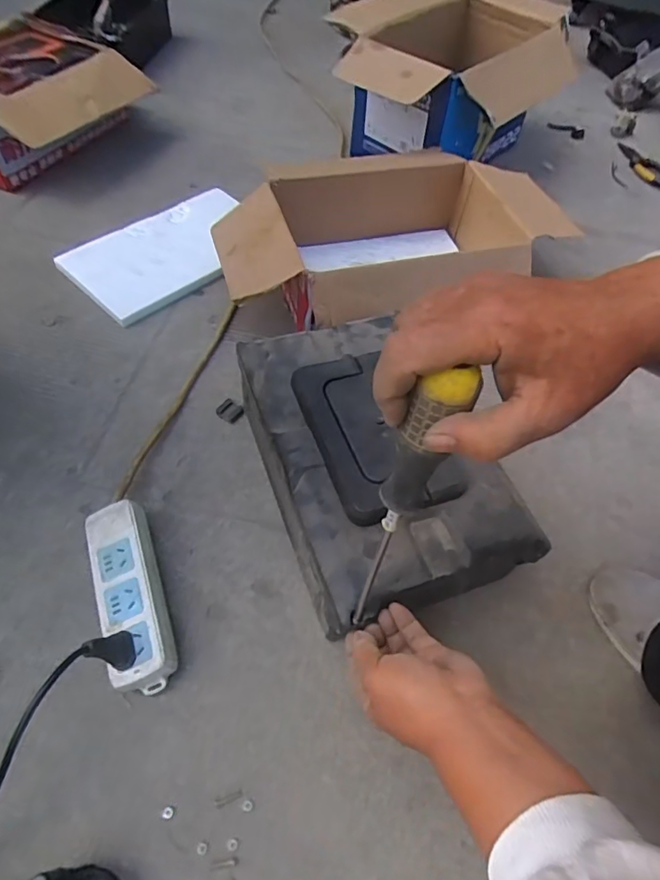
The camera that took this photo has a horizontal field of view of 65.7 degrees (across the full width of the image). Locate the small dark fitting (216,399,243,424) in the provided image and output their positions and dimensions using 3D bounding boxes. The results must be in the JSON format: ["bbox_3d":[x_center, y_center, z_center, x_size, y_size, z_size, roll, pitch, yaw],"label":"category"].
[{"bbox_3d":[-0.126,-0.036,0.635,0.032,0.009,0.027,39,61,20],"label":"small dark fitting"}]

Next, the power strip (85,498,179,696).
[{"bbox_3d":[-0.189,0.143,0.485,0.061,0.044,0.182,-17,59,-17],"label":"power strip"}]

